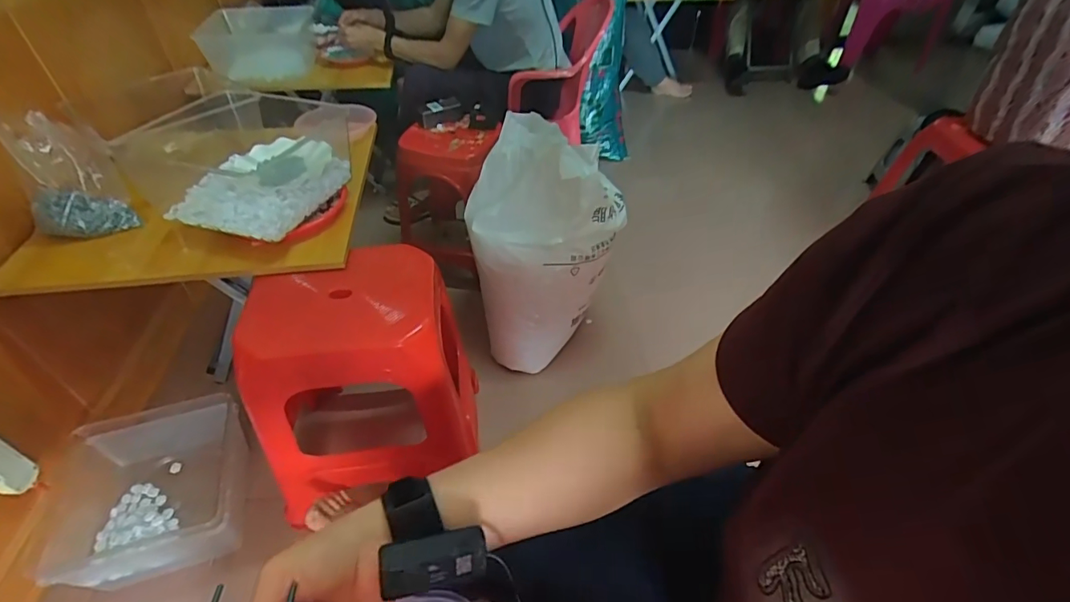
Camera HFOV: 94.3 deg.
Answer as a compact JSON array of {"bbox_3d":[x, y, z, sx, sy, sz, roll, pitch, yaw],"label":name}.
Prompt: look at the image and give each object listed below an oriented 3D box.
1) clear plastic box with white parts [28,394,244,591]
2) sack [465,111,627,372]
[{"bbox_3d":[-0.762,0.386,1.021,0.340,0.150,0.319,-13,45,-15],"label":"clear plastic box with white parts"},{"bbox_3d":[0.027,-0.153,1.253,0.344,0.563,0.282,-15,45,-16],"label":"sack"}]

